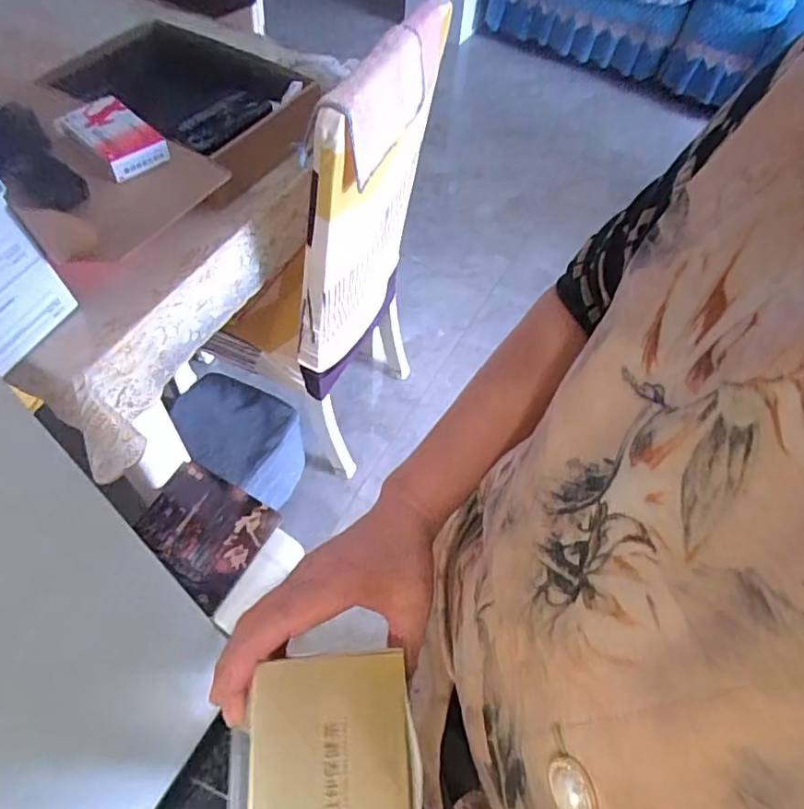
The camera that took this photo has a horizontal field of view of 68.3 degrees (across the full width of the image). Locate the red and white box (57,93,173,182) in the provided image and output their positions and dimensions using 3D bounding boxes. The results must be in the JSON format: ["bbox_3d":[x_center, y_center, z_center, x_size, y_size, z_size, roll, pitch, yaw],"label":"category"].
[{"bbox_3d":[-0.392,-0.363,0.800,0.145,0.034,0.091,41,63,21],"label":"red and white box"}]

